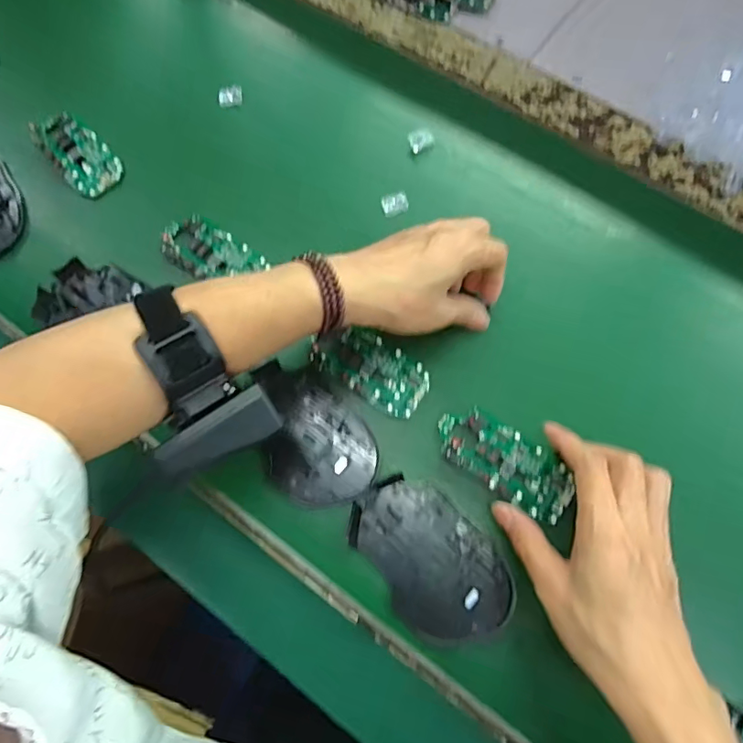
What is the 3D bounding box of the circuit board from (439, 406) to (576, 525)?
[{"bbox_3d":[0.092,0.060,0.350,0.096,0.013,0.043,33,77,8],"label":"circuit board"}]

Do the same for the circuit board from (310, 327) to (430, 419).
[{"bbox_3d":[0.001,-0.003,0.376,0.084,0.005,0.045,33,77,11],"label":"circuit board"}]

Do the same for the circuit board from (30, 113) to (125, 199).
[{"bbox_3d":[-0.255,-0.190,0.445,0.044,0.010,0.086,-41,81,-14],"label":"circuit board"}]

